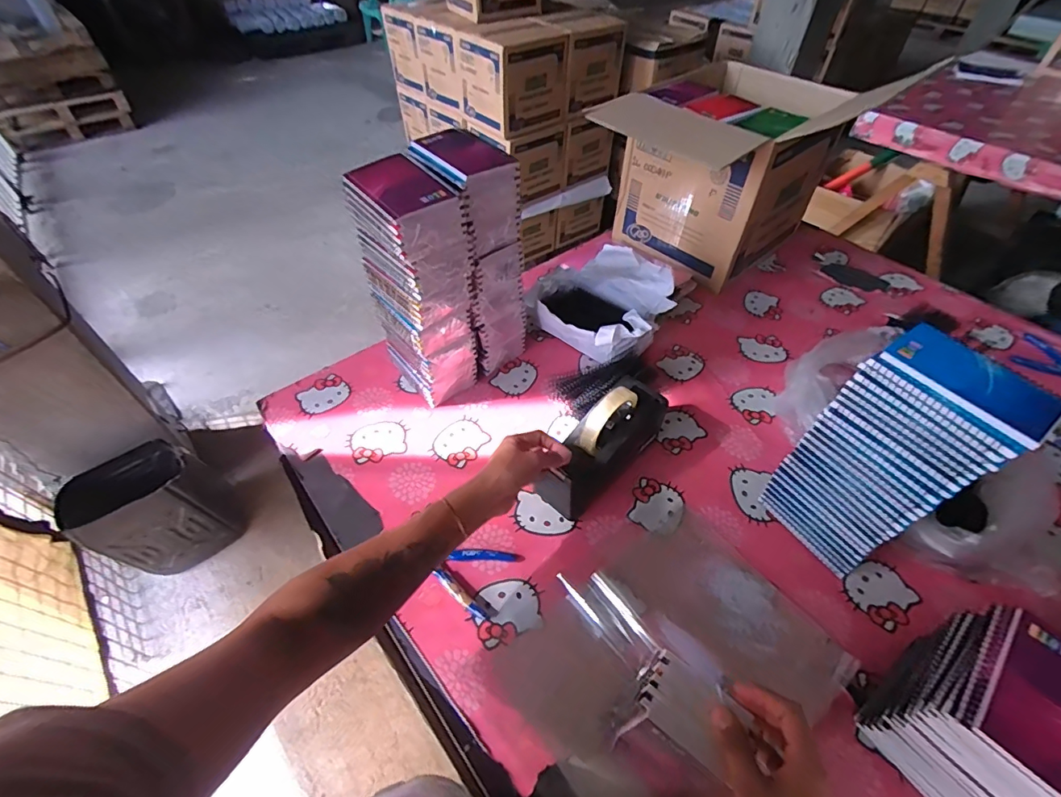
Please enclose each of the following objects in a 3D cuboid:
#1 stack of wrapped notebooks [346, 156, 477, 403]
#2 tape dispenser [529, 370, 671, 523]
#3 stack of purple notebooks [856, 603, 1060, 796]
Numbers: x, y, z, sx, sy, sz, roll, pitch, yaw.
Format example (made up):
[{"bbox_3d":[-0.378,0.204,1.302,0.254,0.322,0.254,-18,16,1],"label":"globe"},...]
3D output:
[{"bbox_3d":[-0.152,-0.142,0.689,0.120,0.340,0.142,-34,58,-26],"label":"stack of wrapped notebooks"},{"bbox_3d":[0.102,0.058,0.652,0.071,0.126,0.220,36,58,26],"label":"tape dispenser"},{"bbox_3d":[0.407,0.285,0.433,0.129,0.167,0.095,-36,59,-27],"label":"stack of purple notebooks"}]

